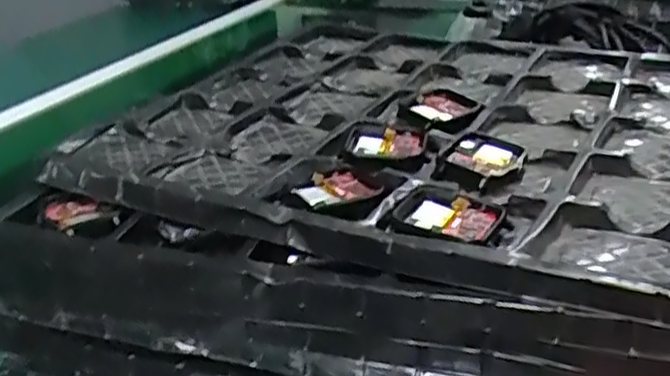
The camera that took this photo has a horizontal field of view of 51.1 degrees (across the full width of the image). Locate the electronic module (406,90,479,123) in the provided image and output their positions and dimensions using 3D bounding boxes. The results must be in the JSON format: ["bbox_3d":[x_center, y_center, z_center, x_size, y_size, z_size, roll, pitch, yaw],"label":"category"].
[{"bbox_3d":[0.066,-0.049,0.430,0.037,0.006,0.042,16,32,34],"label":"electronic module"}]

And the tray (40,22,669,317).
[{"bbox_3d":[0.049,-0.049,0.437,0.353,0.018,0.331,10,30,26],"label":"tray"}]

